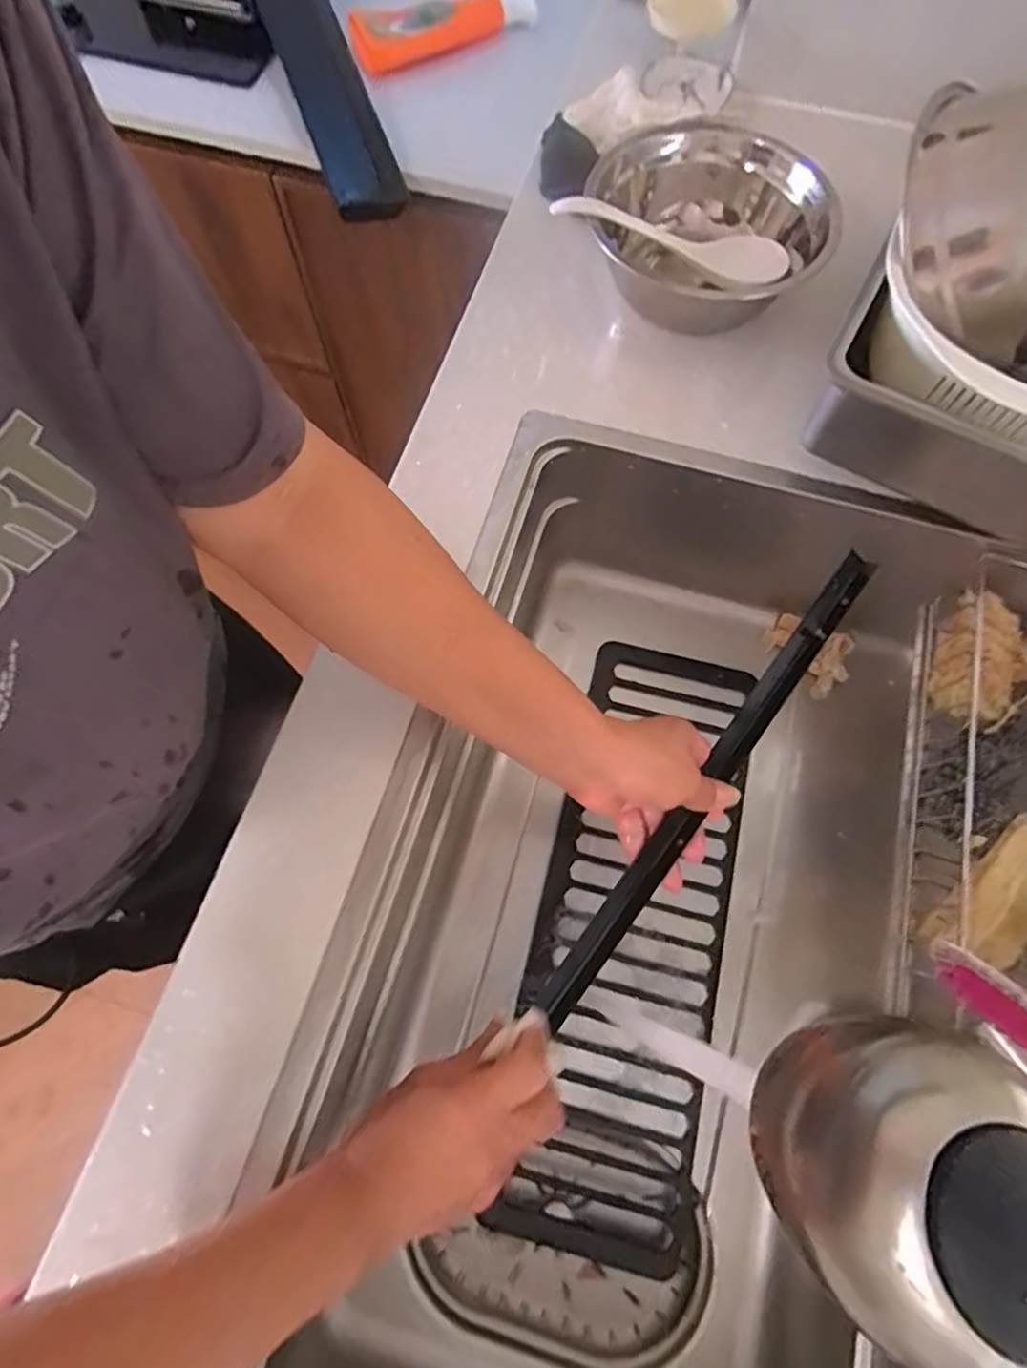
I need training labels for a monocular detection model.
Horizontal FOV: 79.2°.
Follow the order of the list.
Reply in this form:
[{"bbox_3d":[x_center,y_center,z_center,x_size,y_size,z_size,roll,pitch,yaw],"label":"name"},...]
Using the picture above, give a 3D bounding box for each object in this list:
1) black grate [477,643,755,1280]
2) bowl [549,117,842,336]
[{"bbox_3d":[0.108,0.213,0.576,0.168,0.021,0.514,12,70,3],"label":"black grate"},{"bbox_3d":[0.158,-0.380,0.537,0.189,0.092,0.169,35,73,11],"label":"bowl"}]

